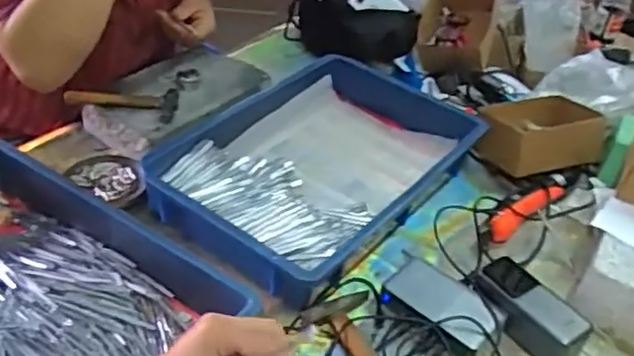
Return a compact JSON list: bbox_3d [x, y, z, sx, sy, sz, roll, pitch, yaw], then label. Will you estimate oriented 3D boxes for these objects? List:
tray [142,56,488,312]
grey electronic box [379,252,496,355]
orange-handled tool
[{"bbox_3d":[0.009,-0.024,0.939,0.298,0.095,0.436,30,44,25],"label":"tray"},{"bbox_3d":[0.138,0.148,0.774,0.129,0.038,0.083,31,44,26],"label":"grey electronic box"},{"bbox_3d":[0.291,0.042,0.926,0.153,0.047,0.024,-26,46,-30],"label":"orange-handled tool"}]

